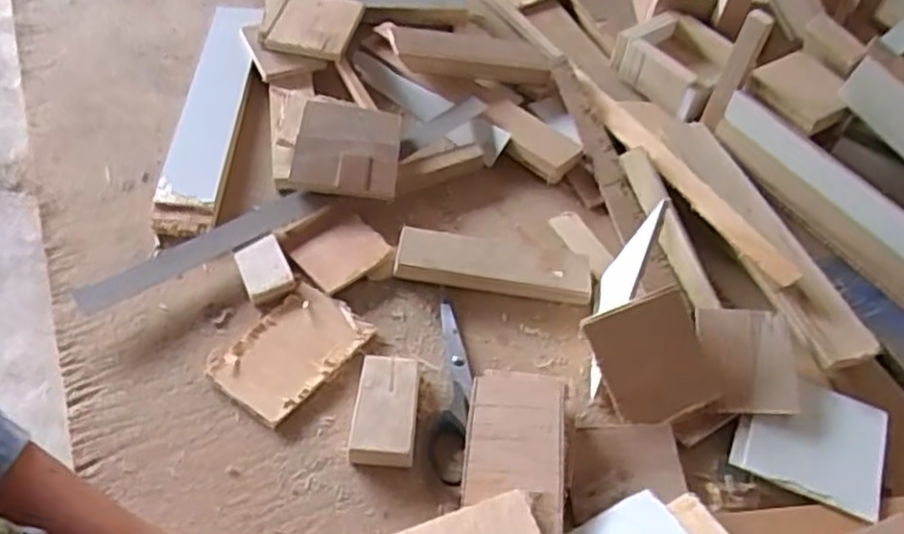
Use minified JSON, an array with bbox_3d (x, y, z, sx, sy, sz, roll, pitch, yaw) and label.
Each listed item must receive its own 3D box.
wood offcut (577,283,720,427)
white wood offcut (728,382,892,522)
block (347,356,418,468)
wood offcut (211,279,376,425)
[{"bbox_3d":[0.131,0.060,0.474,0.070,0.006,0.078,-19,87,-5],"label":"wood offcut"},{"bbox_3d":[0.232,0.110,0.466,0.089,0.009,0.077,22,52,11],"label":"white wood offcut"},{"bbox_3d":[-0.042,0.090,0.464,0.039,0.021,0.069,6,51,-1],"label":"block"},{"bbox_3d":[-0.111,0.055,0.493,0.067,0.007,0.096,33,55,19],"label":"wood offcut"}]

